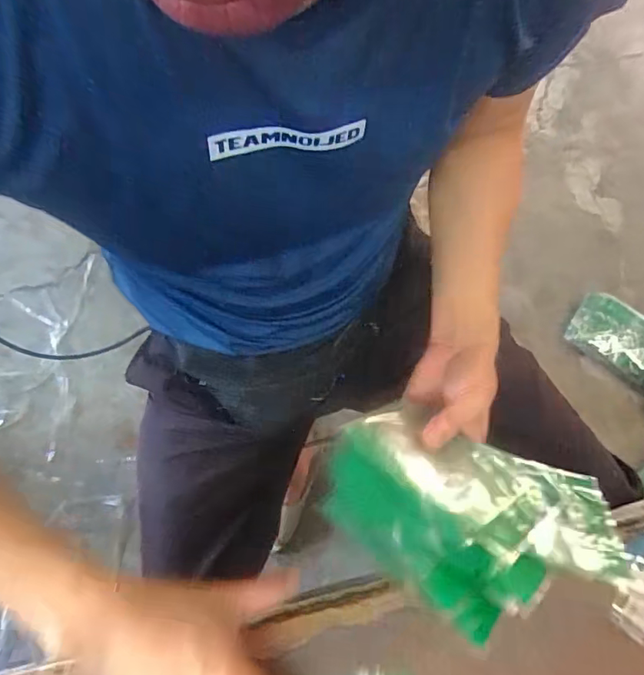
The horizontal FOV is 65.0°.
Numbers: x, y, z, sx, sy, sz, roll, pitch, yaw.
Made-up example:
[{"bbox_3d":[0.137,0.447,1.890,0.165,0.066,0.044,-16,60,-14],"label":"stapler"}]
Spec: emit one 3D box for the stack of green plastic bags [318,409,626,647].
[{"bbox_3d":[0.123,0.131,0.380,0.242,0.066,0.154,9,26,-21],"label":"stack of green plastic bags"}]

